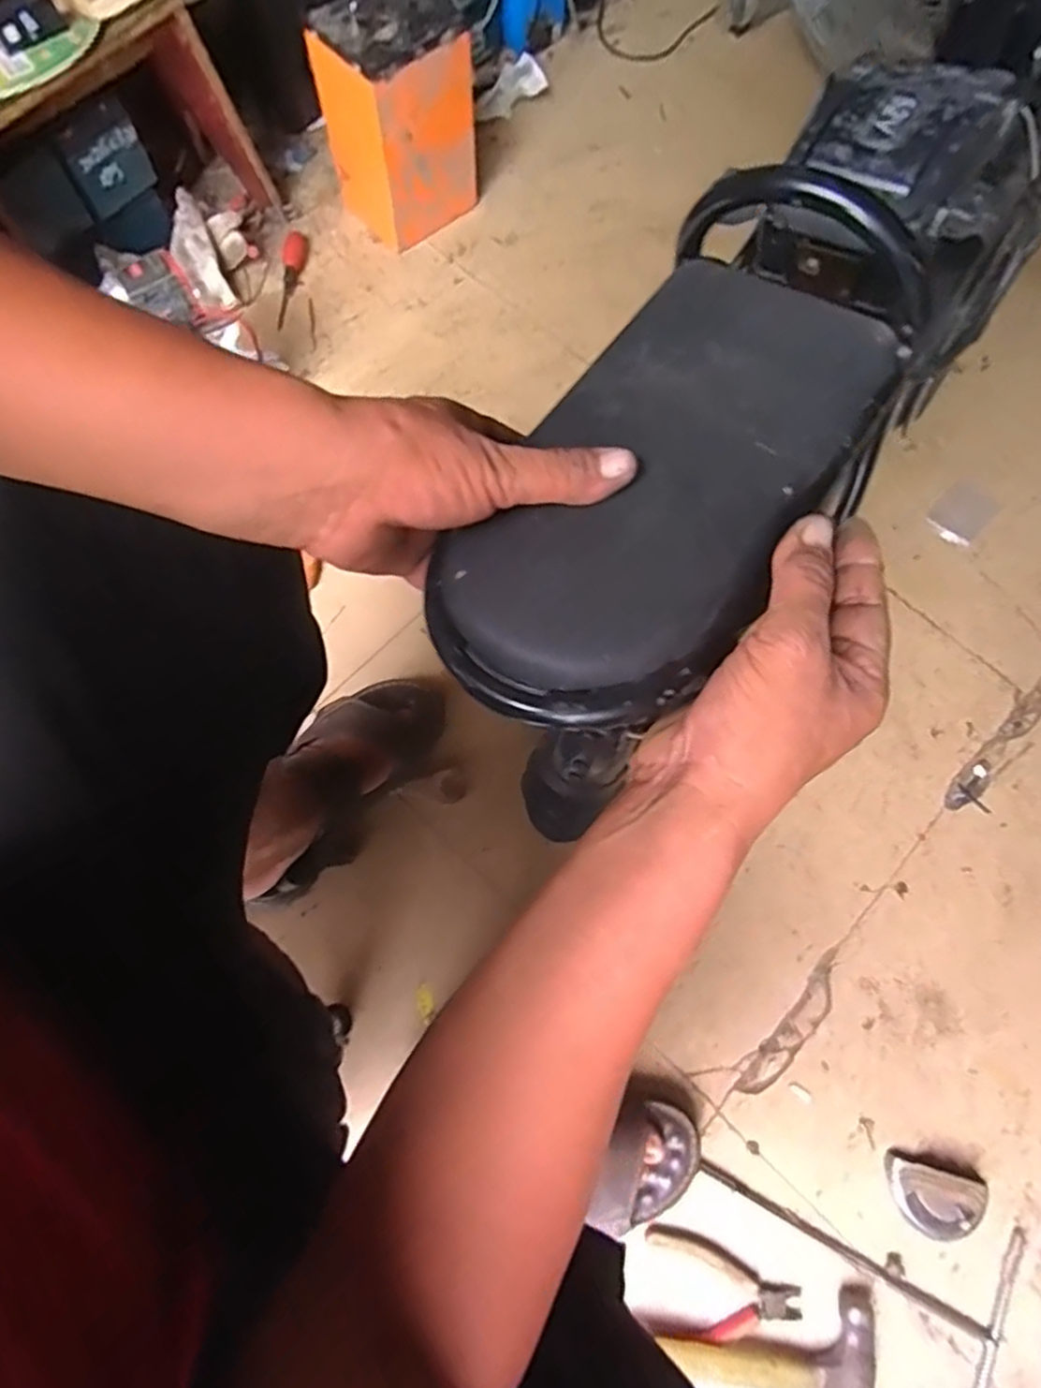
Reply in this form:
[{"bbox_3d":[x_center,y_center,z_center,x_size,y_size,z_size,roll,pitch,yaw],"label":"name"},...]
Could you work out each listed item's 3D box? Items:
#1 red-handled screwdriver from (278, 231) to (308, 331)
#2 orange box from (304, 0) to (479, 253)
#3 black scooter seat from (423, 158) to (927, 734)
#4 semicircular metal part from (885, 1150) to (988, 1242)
[{"bbox_3d":[-0.329,-0.605,1.020,0.029,0.022,0.169,2,72,-1],"label":"red-handled screwdriver"},{"bbox_3d":[-0.165,-0.781,0.960,0.167,0.255,0.126,-40,77,-13],"label":"orange box"},{"bbox_3d":[0.079,-0.118,0.333,0.144,0.064,0.296,33,78,9],"label":"black scooter seat"},{"bbox_3d":[0.397,0.487,0.677,0.094,0.012,0.060,18,72,4],"label":"semicircular metal part"}]

